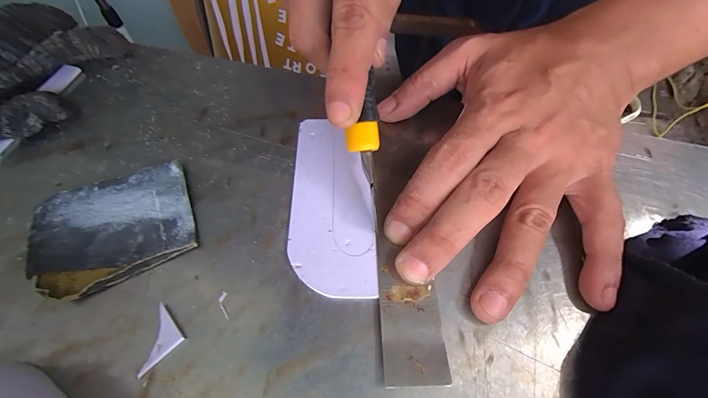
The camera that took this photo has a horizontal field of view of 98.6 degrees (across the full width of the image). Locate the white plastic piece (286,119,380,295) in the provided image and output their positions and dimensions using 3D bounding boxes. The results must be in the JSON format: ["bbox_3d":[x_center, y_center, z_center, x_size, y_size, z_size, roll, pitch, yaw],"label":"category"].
[{"bbox_3d":[-0.012,-0.002,0.161,0.041,0.004,0.105,-1,58,-3],"label":"white plastic piece"}]

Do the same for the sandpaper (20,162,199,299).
[{"bbox_3d":[-0.118,0.013,0.150,0.070,0.008,0.061,-19,60,-14],"label":"sandpaper"}]

